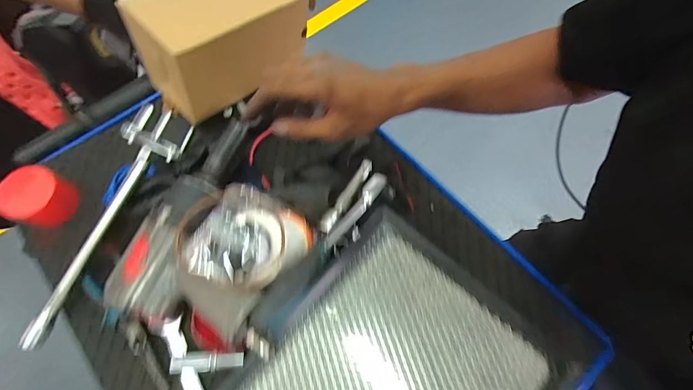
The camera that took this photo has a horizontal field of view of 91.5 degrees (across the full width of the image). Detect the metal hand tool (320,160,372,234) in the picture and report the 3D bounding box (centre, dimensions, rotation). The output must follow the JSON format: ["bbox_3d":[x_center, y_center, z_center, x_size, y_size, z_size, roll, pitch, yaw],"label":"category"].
[{"bbox_3d":[0.002,-0.003,0.436,0.016,0.008,0.126,28,53,11],"label":"metal hand tool"}]

